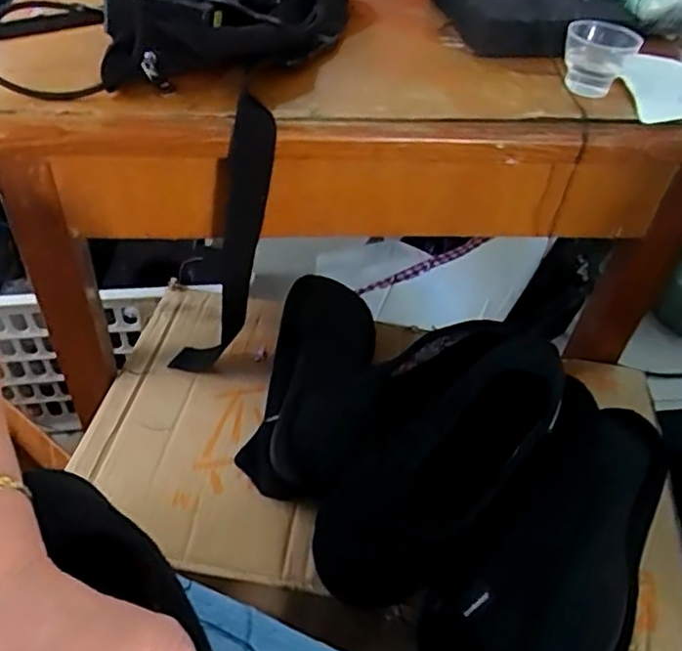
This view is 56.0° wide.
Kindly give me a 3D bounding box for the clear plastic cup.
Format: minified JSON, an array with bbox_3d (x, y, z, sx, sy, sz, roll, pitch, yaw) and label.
[{"bbox_3d":[0.202,-0.211,0.509,0.055,0.051,0.056,22,49,14],"label":"clear plastic cup"}]

